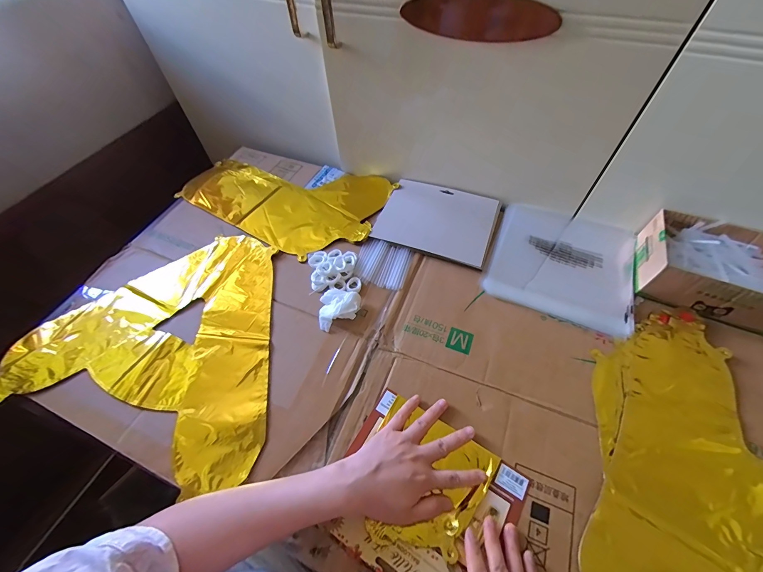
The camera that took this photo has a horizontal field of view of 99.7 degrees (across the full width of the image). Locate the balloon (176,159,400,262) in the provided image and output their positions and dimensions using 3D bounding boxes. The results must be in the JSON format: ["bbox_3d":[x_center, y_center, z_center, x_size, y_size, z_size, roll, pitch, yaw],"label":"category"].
[{"bbox_3d":[-0.181,-0.183,0.624,0.378,0.014,0.237,27,58,20],"label":"balloon"}]

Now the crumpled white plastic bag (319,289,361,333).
[{"bbox_3d":[-0.061,0.032,0.472,0.056,0.021,0.064,0,56,1],"label":"crumpled white plastic bag"}]

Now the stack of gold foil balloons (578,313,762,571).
[{"bbox_3d":[0.339,0.232,0.328,0.225,0.020,0.438,18,58,12],"label":"stack of gold foil balloons"}]

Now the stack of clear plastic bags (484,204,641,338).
[{"bbox_3d":[0.297,-0.052,0.525,0.210,0.012,0.241,21,59,14],"label":"stack of clear plastic bags"}]

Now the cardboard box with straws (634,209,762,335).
[{"bbox_3d":[0.481,-0.022,0.462,0.182,0.065,0.131,19,59,13],"label":"cardboard box with straws"}]

